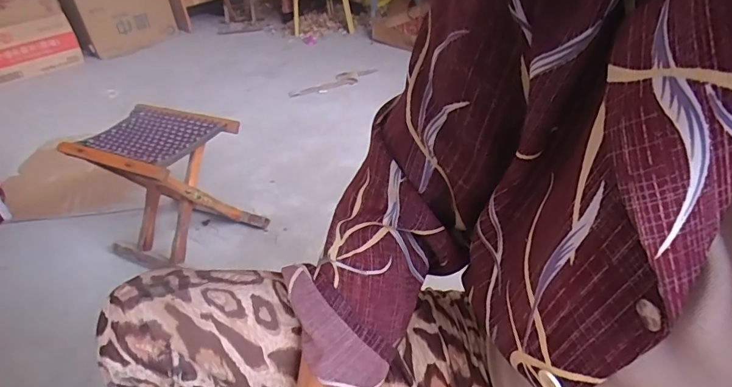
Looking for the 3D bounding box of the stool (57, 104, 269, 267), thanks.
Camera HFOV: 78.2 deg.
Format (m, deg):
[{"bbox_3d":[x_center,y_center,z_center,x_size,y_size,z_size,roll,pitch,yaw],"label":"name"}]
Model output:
[{"bbox_3d":[-0.470,-0.007,1.093,0.331,0.311,0.228,12,39,22],"label":"stool"}]

